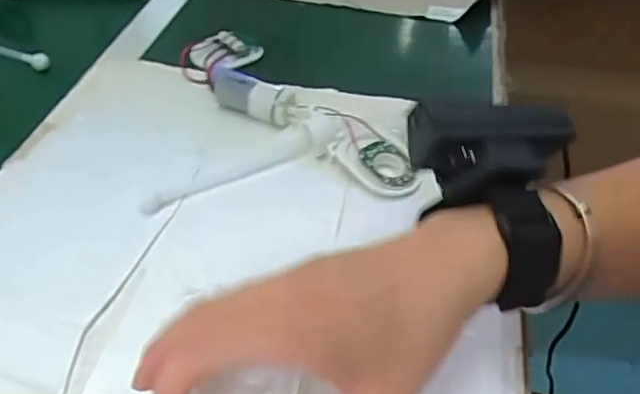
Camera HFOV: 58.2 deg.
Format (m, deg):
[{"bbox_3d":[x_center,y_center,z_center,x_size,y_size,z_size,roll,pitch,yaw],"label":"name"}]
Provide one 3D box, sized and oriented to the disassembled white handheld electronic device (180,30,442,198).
[{"bbox_3d":[-0.021,-0.068,0.428,0.063,0.024,0.243,-32,54,-31],"label":"disassembled white handheld electronic device"}]

